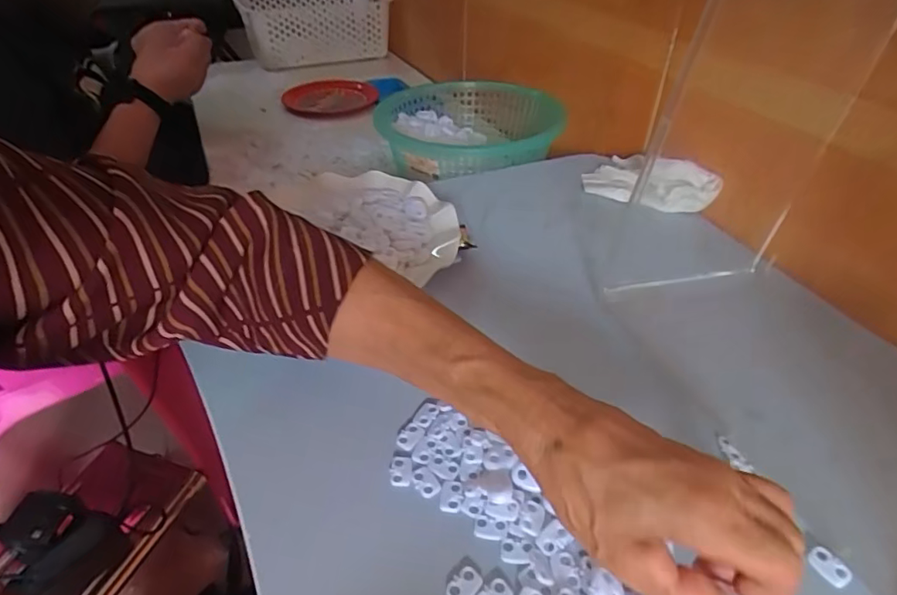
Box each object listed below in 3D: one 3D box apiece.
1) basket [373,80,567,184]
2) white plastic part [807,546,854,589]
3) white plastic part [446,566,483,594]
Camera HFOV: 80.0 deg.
[{"bbox_3d":[0.021,-0.218,0.692,0.221,0.074,0.270,-18,43,-20],"label":"basket"},{"bbox_3d":[0.195,0.137,0.272,0.015,0.004,0.019,-26,46,-28],"label":"white plastic part"},{"bbox_3d":[0.008,0.142,0.263,0.013,0.004,0.019,27,47,29],"label":"white plastic part"}]

